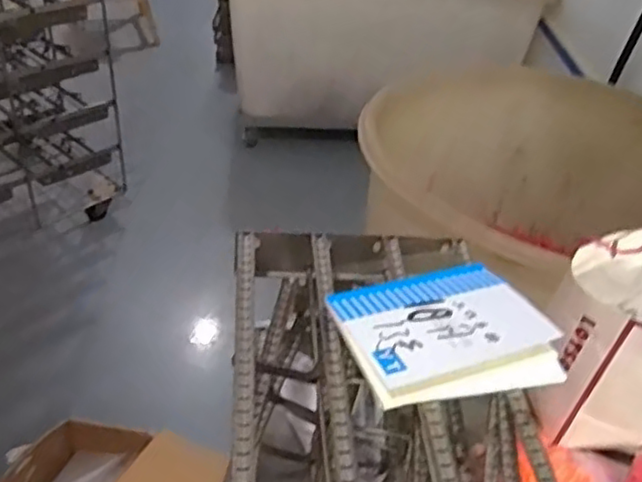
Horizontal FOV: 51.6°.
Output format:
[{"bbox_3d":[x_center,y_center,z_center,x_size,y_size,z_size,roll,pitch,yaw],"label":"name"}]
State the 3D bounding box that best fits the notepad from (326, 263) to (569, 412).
[{"bbox_3d":[0.105,0.075,0.581,0.173,0.026,0.135,-8,40,-17],"label":"notepad"}]

